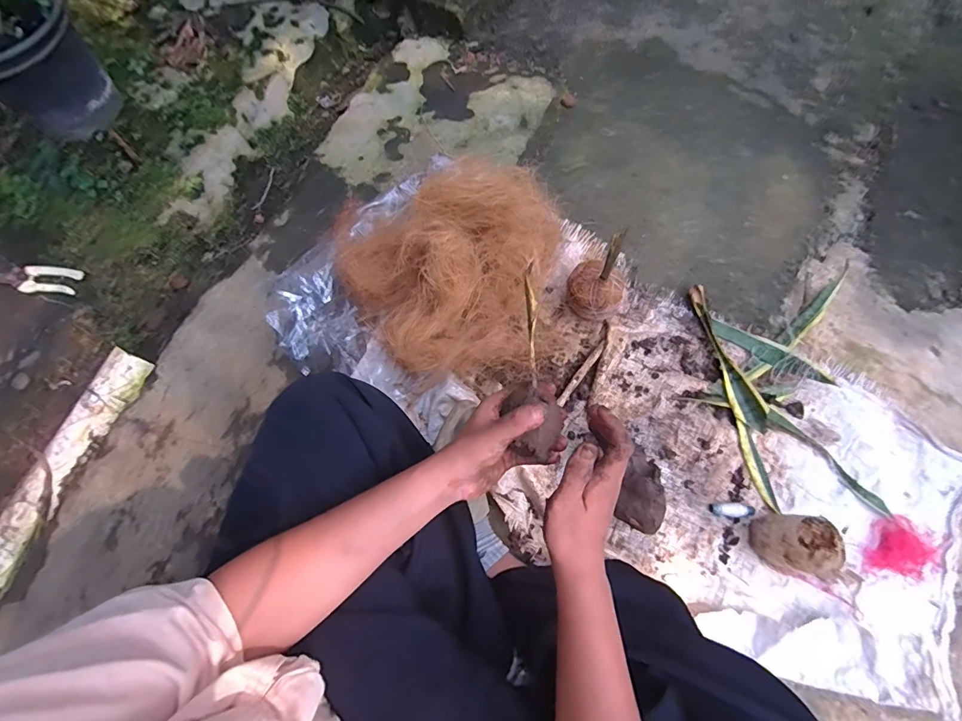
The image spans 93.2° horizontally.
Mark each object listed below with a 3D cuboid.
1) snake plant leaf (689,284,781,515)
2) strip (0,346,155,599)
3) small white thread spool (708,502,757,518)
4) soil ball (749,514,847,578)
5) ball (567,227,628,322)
[{"bbox_3d":[0.399,0.044,0.704,0.043,0.028,0.350,-10,72,-3],"label":"snake plant leaf"},{"bbox_3d":[-0.652,0.161,0.709,0.076,0.015,0.374,21,73,7],"label":"strip"},{"bbox_3d":[0.365,0.216,0.657,0.062,0.015,0.020,1,72,0],"label":"small white thread spool"},{"bbox_3d":[0.413,0.244,0.606,0.071,0.098,0.072,0,72,0],"label":"soil ball"},{"bbox_3d":[0.175,-0.113,0.674,0.090,0.183,0.075,31,76,8],"label":"ball"}]

